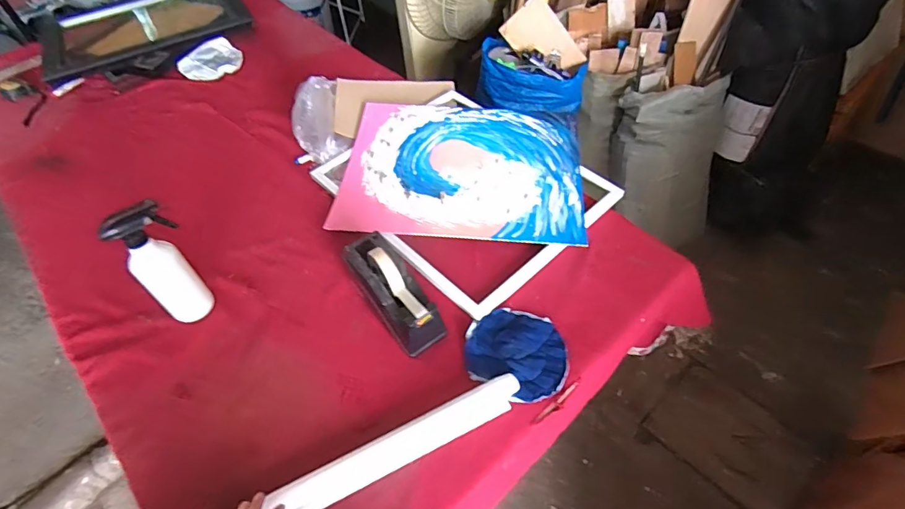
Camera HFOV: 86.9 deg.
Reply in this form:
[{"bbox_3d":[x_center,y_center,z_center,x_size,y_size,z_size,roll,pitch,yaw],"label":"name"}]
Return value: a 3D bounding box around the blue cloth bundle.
[{"bbox_3d":[0.101,0.153,0.759,0.157,0.018,0.149,-2,51,2],"label":"blue cloth bundle"}]

